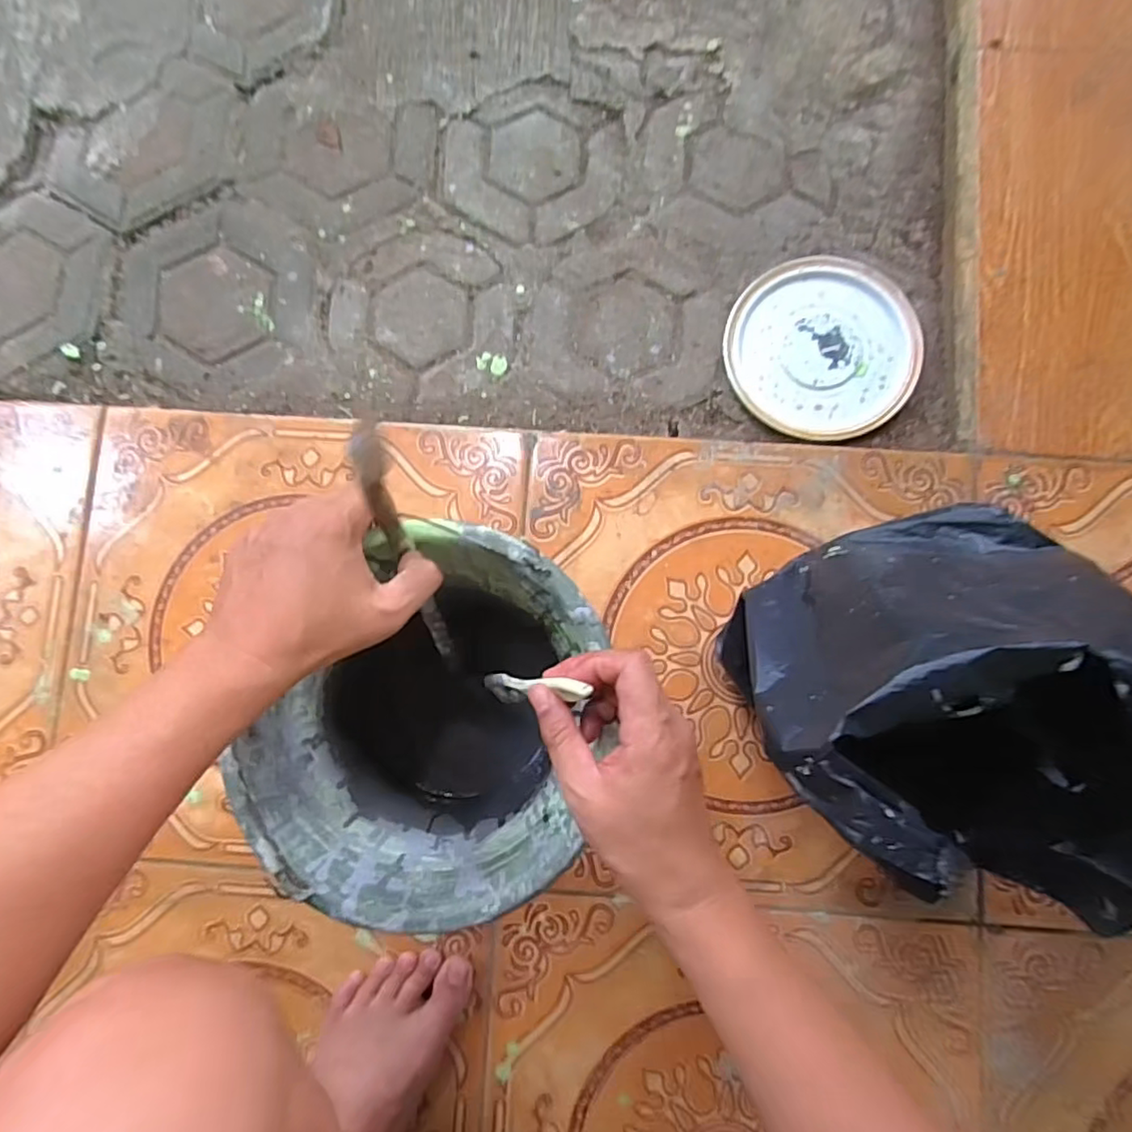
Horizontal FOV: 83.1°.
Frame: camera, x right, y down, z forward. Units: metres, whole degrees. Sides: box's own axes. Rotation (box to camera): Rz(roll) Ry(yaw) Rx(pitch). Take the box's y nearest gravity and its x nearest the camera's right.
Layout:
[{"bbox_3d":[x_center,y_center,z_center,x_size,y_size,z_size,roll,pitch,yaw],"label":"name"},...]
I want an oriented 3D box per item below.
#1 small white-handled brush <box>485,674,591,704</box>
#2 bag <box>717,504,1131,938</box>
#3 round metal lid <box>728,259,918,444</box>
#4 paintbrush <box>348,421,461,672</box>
[{"bbox_3d":[-0.024,0.076,0.395,0.015,0.137,0.019,-5,82,-27],"label":"small white-handled brush"},{"bbox_3d":[0.249,0.099,0.427,0.236,0.246,0.258,-17,83,0],"label":"bag"},{"bbox_3d":[0.243,-0.209,0.607,0.174,0.020,0.170,0,83,0],"label":"round metal lid"},{"bbox_3d":[-0.096,0.006,0.410,0.020,0.269,0.030,-2,58,0],"label":"paintbrush"}]

